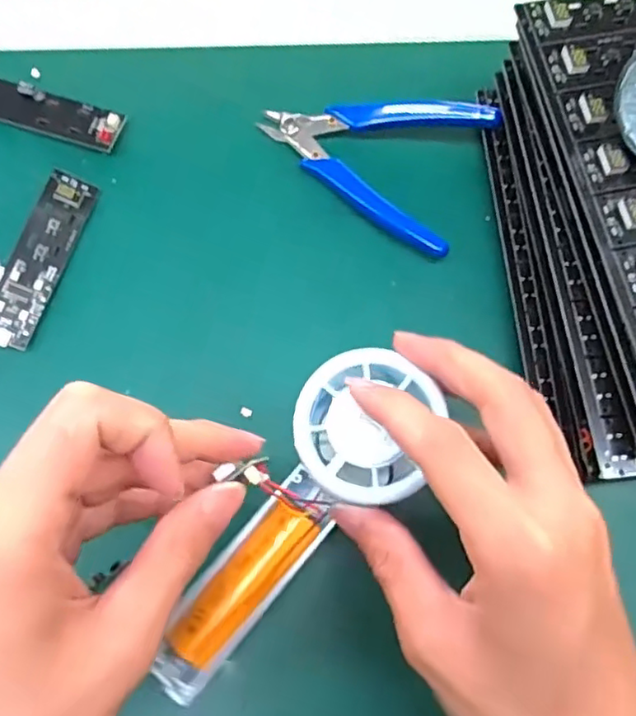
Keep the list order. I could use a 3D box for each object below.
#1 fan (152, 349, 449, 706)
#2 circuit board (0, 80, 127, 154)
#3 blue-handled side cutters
[{"bbox_3d":[-0.009,0.063,0.235,0.050,0.026,0.146,35,96,9],"label":"fan"},{"bbox_3d":[-0.146,-0.130,0.329,0.088,0.013,0.024,20,75,5],"label":"circuit board"},{"bbox_3d":[0.036,-0.115,0.325,0.115,0.016,0.081,35,77,8],"label":"blue-handled side cutters"}]

